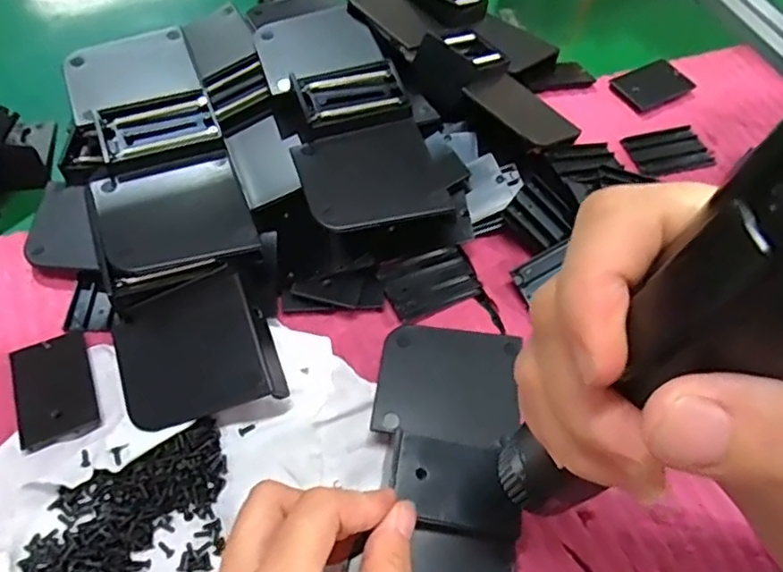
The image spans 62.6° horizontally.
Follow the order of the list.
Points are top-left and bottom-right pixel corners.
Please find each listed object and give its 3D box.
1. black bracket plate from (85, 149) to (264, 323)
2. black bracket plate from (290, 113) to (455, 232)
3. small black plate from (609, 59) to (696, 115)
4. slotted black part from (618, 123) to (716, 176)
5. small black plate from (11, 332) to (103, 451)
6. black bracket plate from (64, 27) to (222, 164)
[{"bbox_3d":[-0.108,-0.032,0.320,0.073,0.012,0.065,-19,72,-14],"label":"black bracket plate"},{"bbox_3d":[-0.011,-0.058,0.337,0.070,0.009,0.064,-14,60,-13],"label":"black bracket plate"},{"bbox_3d":[0.190,-0.146,0.469,0.059,0.006,0.034,-26,63,-19],"label":"small black plate"},{"bbox_3d":[0.189,-0.092,0.440,0.054,0.007,0.036,-8,59,-9],"label":"slotted black part"},{"bbox_3d":[-0.164,0.049,0.313,0.035,0.005,0.054,-19,61,-16],"label":"small black plate"},{"bbox_3d":[-0.140,-0.109,0.354,0.068,0.009,0.097,-18,61,-15],"label":"black bracket plate"}]

